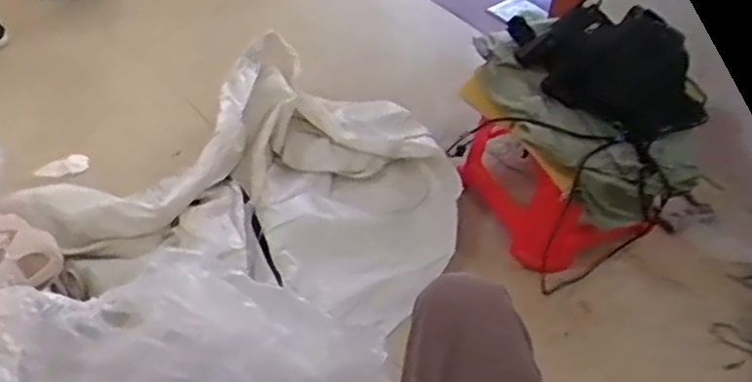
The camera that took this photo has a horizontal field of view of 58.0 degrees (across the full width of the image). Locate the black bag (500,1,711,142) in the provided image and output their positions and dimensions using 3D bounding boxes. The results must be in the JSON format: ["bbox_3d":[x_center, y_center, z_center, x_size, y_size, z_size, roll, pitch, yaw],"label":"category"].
[{"bbox_3d":[0.407,-0.223,1.209,0.248,0.109,0.335,-22,51,-24],"label":"black bag"}]

